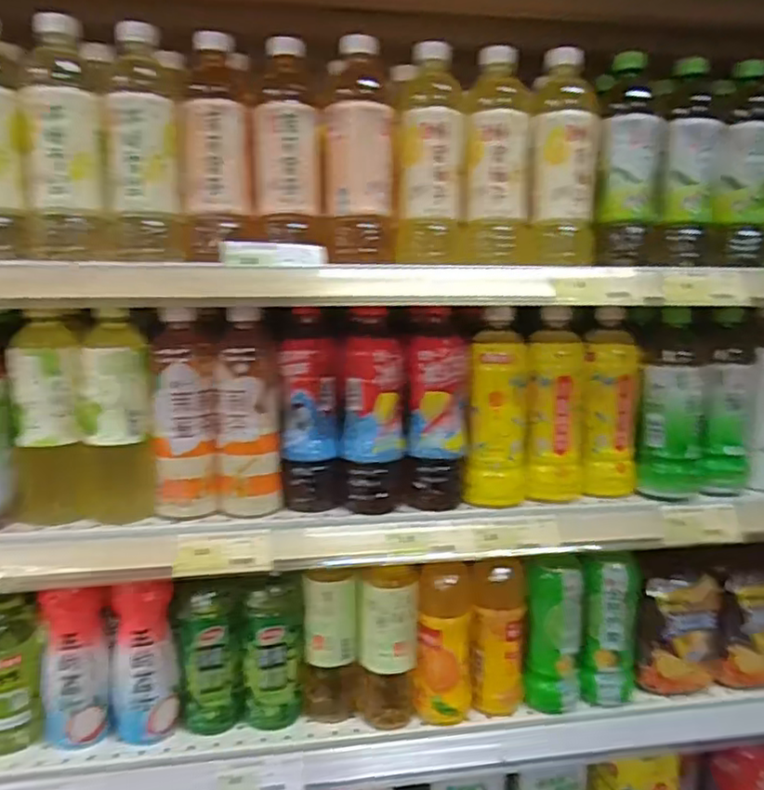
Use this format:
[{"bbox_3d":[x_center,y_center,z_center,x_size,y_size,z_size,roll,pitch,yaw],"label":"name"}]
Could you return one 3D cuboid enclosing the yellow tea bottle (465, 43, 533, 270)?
[{"bbox_3d":[0.117,-0.236,0.649,0.064,0.201,0.062,2,12,11],"label":"yellow tea bottle"}]

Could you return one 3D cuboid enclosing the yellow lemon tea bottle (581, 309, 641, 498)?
[{"bbox_3d":[0.255,0.011,0.725,0.060,0.192,0.061,4,12,21],"label":"yellow lemon tea bottle"}]

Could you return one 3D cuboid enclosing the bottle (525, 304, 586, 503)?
[{"bbox_3d":[0.190,0.014,0.709,0.062,0.196,0.053,3,12,16],"label":"bottle"}]

